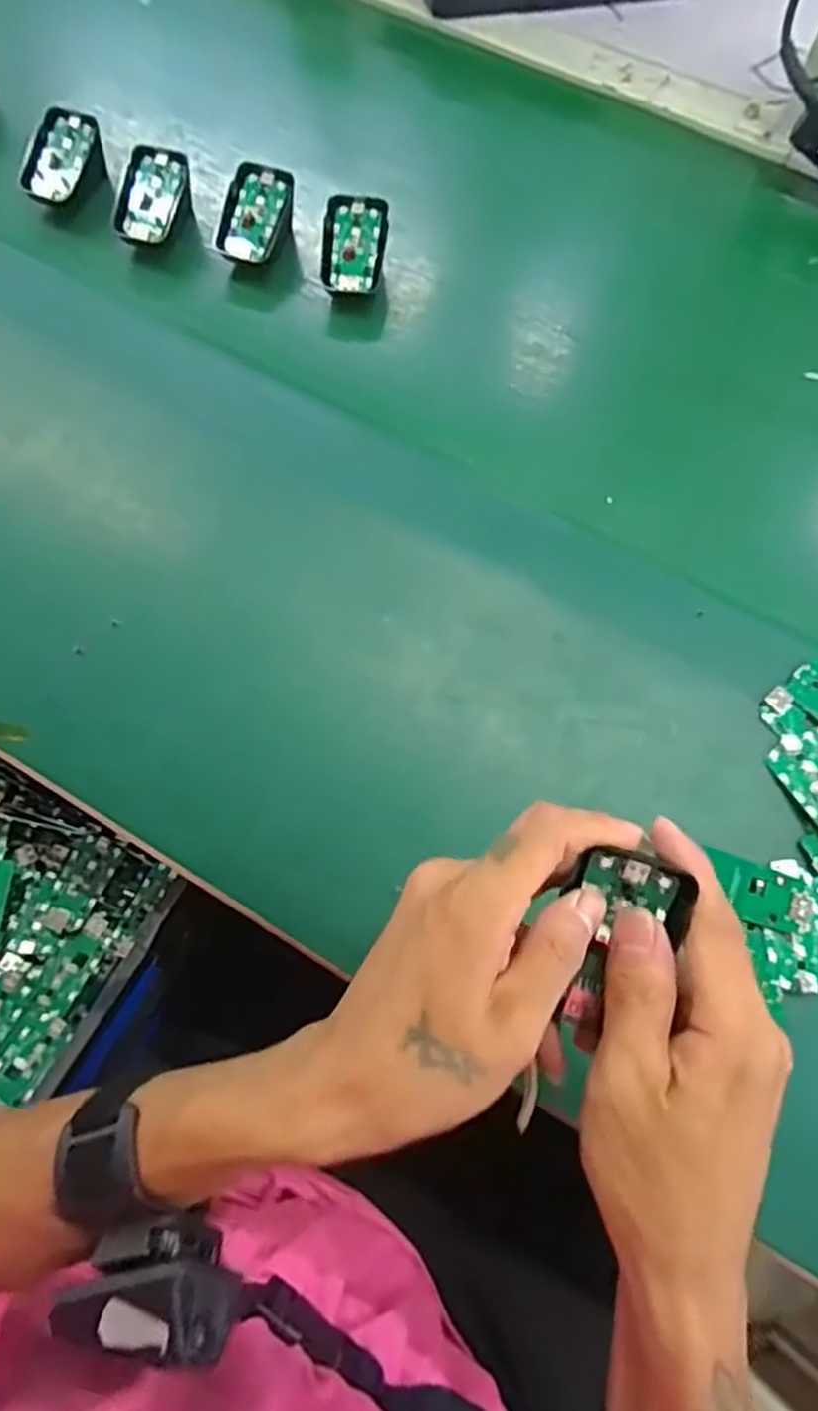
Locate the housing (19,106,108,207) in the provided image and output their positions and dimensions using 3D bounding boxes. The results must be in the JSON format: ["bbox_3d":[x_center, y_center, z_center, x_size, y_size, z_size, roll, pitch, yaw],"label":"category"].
[{"bbox_3d":[-0.258,-0.402,0.580,0.042,0.040,0.068,18,69,6],"label":"housing"}]

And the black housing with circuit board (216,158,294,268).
[{"bbox_3d":[-0.112,-0.350,0.568,0.043,0.043,0.069,19,69,6],"label":"black housing with circuit board"}]

